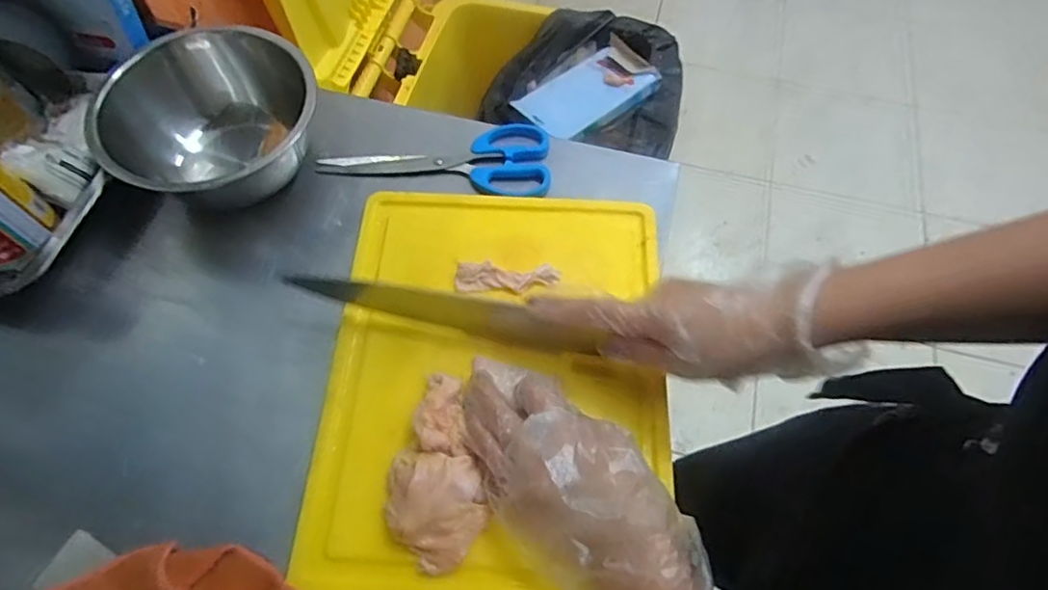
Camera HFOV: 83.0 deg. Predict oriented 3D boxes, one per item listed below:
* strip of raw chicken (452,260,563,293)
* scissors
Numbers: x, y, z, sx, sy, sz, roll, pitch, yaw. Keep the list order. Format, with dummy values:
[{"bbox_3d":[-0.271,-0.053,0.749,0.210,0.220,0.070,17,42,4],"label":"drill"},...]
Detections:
[{"bbox_3d":[-0.013,-0.014,0.464,0.080,0.012,0.020,2,62,0],"label":"strip of raw chicken"},{"bbox_3d":[-0.079,-0.130,0.542,0.205,0.013,0.079,7,62,3],"label":"scissors"}]

